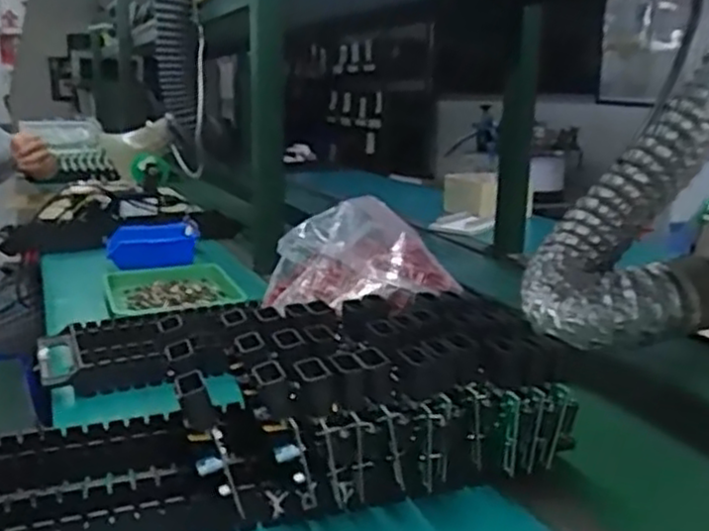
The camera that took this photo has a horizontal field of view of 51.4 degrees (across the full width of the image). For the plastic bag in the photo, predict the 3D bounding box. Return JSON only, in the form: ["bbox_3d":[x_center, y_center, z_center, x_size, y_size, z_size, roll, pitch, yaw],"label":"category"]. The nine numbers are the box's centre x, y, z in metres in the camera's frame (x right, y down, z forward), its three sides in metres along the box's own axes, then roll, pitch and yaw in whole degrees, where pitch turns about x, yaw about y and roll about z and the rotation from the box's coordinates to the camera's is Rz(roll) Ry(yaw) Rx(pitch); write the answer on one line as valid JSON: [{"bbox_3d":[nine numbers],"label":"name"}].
[{"bbox_3d":[0.003,-0.010,0.850,0.199,0.112,0.124,0,13,-3],"label":"plastic bag"}]

